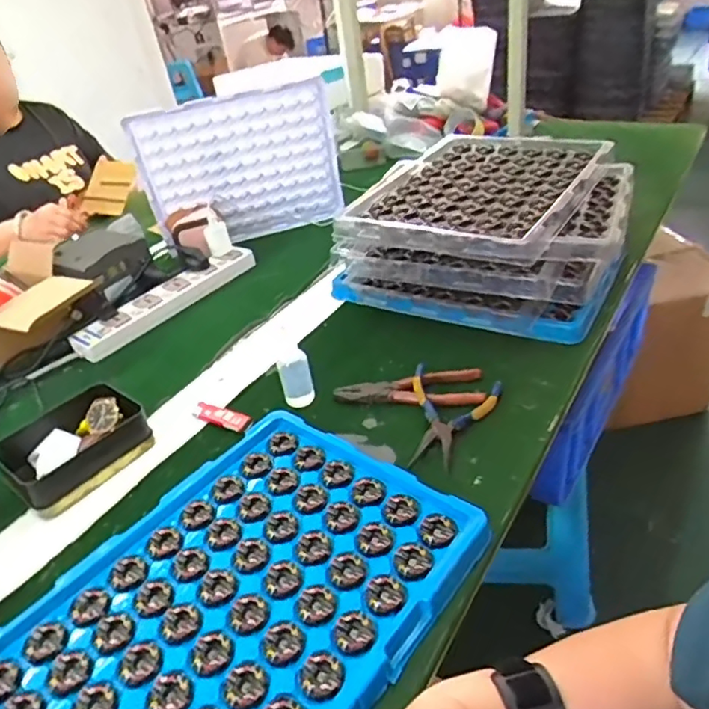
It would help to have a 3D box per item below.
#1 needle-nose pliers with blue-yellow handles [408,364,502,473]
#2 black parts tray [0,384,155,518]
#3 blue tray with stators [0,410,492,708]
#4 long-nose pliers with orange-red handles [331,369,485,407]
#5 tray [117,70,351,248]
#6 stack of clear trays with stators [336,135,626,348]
[{"bbox_3d":[0.104,0.064,0.612,0.094,0.020,0.131,3,37,16],"label":"needle-nose pliers with blue-yellow handles"},{"bbox_3d":[-0.310,0.099,0.637,0.107,0.044,0.144,23,47,37],"label":"black parts tray"},{"bbox_3d":[-0.100,0.201,0.467,0.273,0.022,0.363,22,46,36],"label":"blue tray with stators"},{"bbox_3d":[0.063,0.041,0.657,0.168,0.012,0.053,-8,36,2],"label":"long-nose pliers with orange-red handles"},{"bbox_3d":[-0.198,-0.331,1.034,0.345,0.268,0.045,-18,43,-3],"label":"tray"},{"bbox_3d":[0.188,-0.192,0.835,0.369,0.132,0.346,13,41,28],"label":"stack of clear trays with stators"}]

